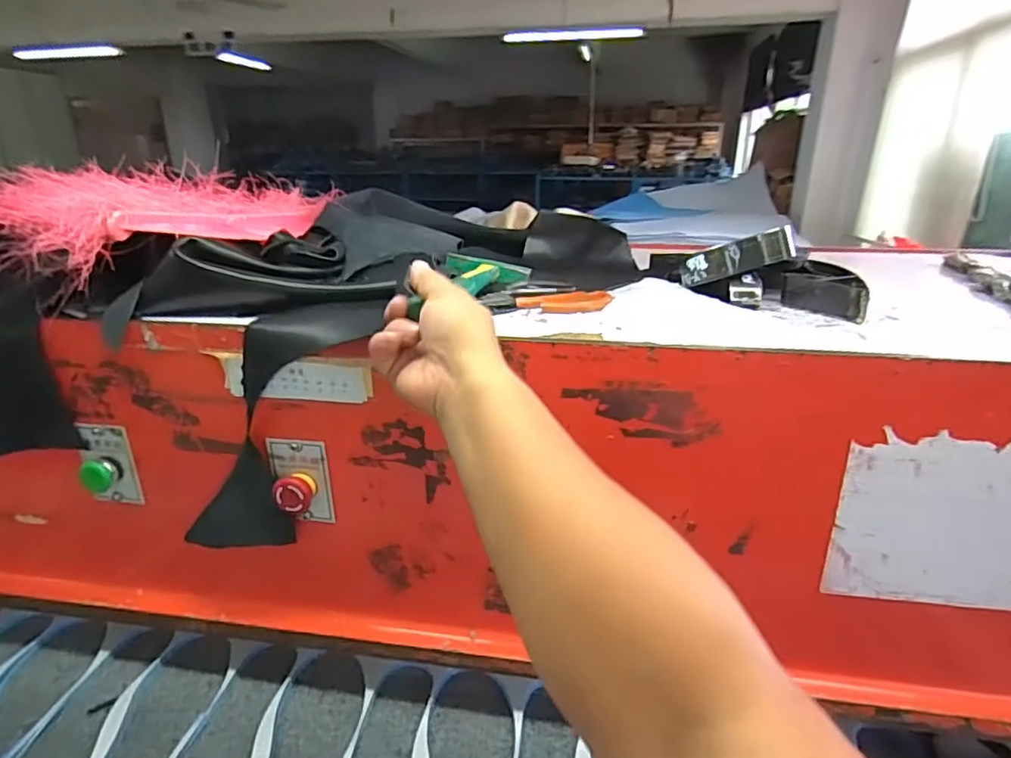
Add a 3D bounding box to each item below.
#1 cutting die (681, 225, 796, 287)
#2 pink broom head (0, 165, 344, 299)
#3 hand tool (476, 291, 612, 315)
[{"bbox_3d":[0.237,-0.125,0.590,0.113,0.035,0.033,-17,26,3],"label":"cutting die"},{"bbox_3d":[-0.334,-0.186,0.632,0.111,0.081,0.371,8,24,19],"label":"pink broom head"},{"bbox_3d":[0.043,-0.078,0.587,0.129,0.011,0.059,-4,23,-9],"label":"hand tool"}]

